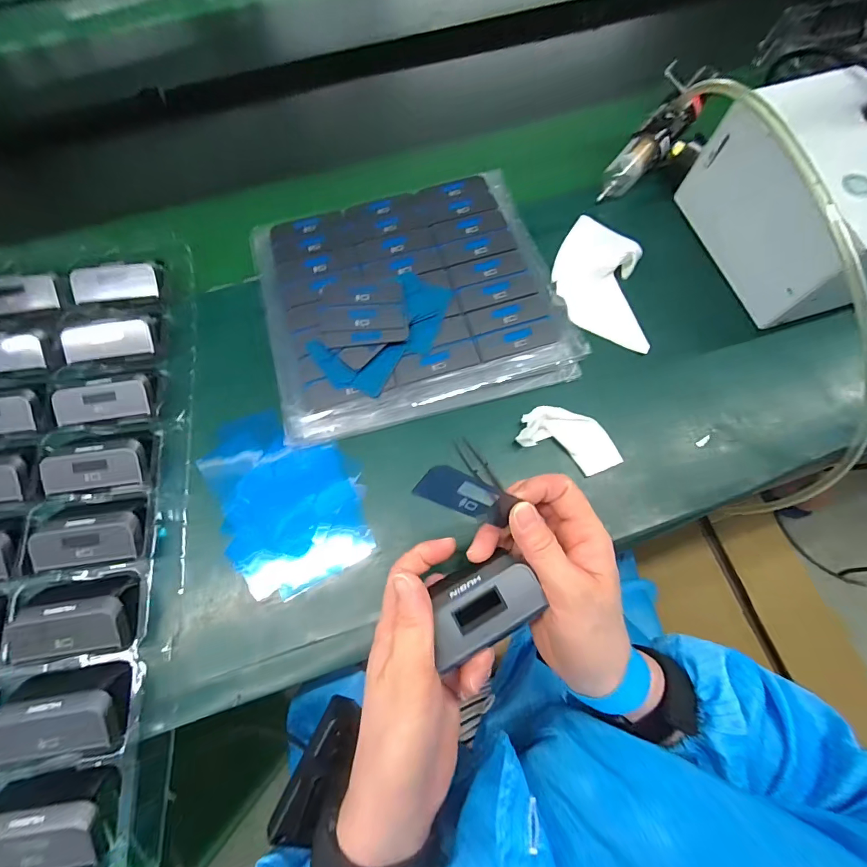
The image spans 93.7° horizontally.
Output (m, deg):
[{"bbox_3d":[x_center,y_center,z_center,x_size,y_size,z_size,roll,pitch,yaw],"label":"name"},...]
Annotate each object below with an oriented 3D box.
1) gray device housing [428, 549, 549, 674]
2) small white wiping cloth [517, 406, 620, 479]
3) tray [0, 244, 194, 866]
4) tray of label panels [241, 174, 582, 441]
[{"bbox_3d":[0.028,0.098,0.236,0.064,0.013,0.042,-24,71,-8],"label":"gray device housing"},{"bbox_3d":[0.115,0.003,0.333,0.083,0.022,0.043,22,71,9],"label":"small white wiping cloth"},{"bbox_3d":[-0.358,0.065,0.311,0.316,0.034,0.487,-9,70,-3],"label":"tray"},{"bbox_3d":[-0.024,-0.129,0.379,0.259,0.031,0.235,-15,70,-5],"label":"tray of label panels"}]

